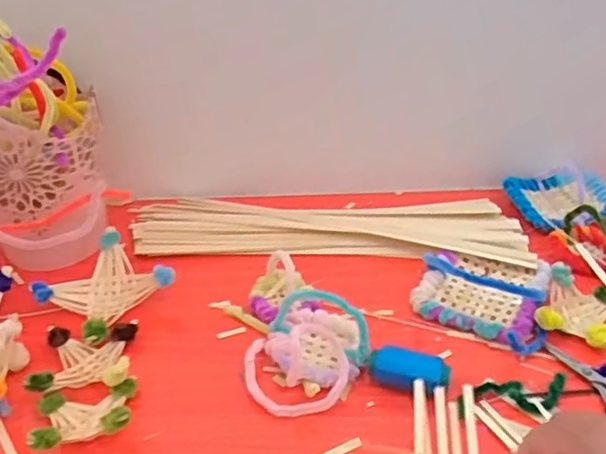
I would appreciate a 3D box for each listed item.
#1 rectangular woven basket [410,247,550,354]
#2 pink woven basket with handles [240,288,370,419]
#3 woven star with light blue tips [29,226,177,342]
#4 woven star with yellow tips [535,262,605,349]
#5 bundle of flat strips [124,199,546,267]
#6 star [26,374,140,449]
[{"bbox_3d":[0.145,0.037,0.489,0.101,0.056,0.098,18,40,26],"label":"rectangular woven basket"},{"bbox_3d":[0.001,0.078,0.438,0.076,0.058,0.093,25,43,33],"label":"pink woven basket with handles"},{"bbox_3d":[-0.158,0.049,0.502,0.083,0.036,0.086,25,43,33],"label":"woven star with light blue tips"},{"bbox_3d":[0.208,0.061,0.472,0.052,0.028,0.059,15,38,23],"label":"woven star with yellow tips"},{"bbox_3d":[0.019,0.001,0.579,0.353,0.011,0.108,1,35,4],"label":"bundle of flat strips"},{"bbox_3d":[-0.140,0.118,0.399,0.066,0.014,0.037,-11,36,-12],"label":"star"}]

